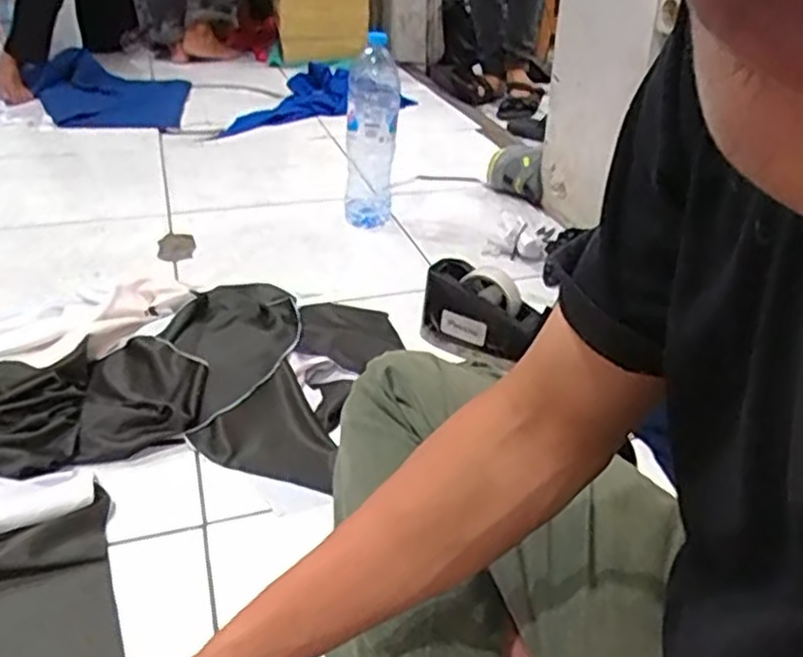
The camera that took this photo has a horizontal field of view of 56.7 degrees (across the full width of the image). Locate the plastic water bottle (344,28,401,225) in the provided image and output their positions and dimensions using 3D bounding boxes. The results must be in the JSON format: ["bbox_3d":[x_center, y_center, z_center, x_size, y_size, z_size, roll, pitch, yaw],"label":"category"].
[{"bbox_3d":[-0.052,-0.326,1.270,0.093,0.299,0.077,1,32,0],"label":"plastic water bottle"}]

